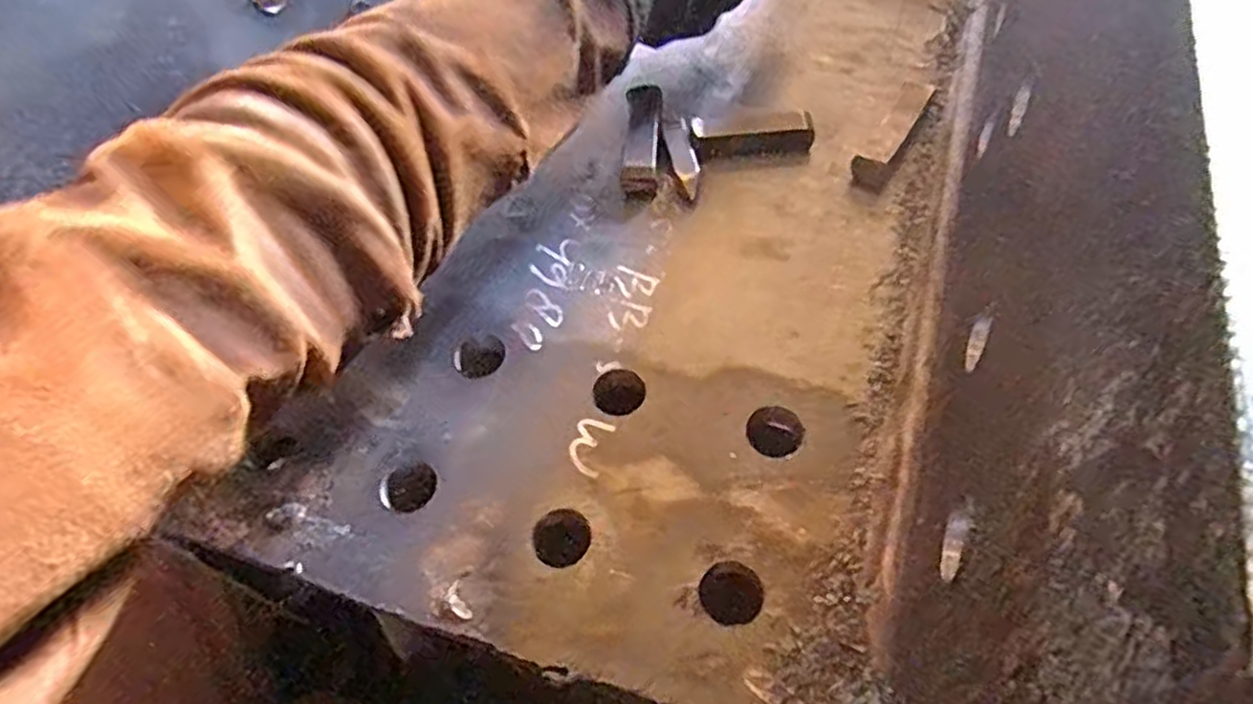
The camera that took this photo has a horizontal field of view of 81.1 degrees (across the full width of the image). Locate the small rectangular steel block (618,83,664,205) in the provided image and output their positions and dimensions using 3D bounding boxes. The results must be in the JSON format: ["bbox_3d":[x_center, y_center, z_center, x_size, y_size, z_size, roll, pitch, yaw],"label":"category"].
[{"bbox_3d":[0.010,-0.126,0.437,0.021,0.021,0.079,2,56,6],"label":"small rectangular steel block"}]

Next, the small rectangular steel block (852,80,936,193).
[{"bbox_3d":[0.154,-0.125,0.422,0.019,0.024,0.072,27,62,21],"label":"small rectangular steel block"}]

